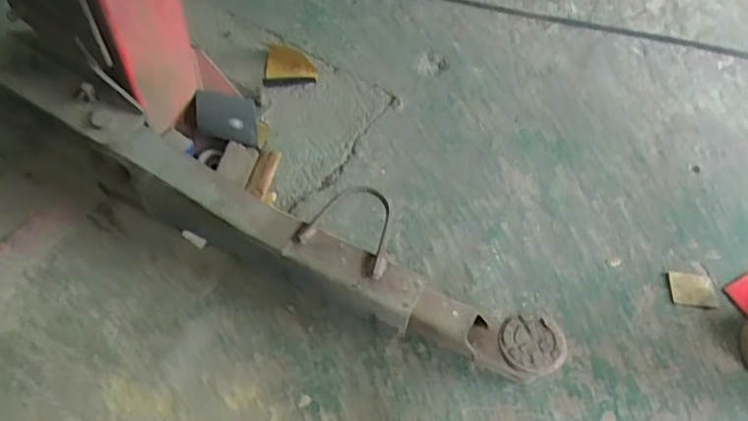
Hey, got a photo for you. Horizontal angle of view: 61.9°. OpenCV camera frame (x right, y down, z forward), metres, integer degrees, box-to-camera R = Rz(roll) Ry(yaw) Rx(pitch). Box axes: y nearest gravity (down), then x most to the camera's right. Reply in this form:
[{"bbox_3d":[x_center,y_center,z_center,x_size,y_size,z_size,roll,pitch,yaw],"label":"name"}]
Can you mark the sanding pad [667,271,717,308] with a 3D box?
[{"bbox_3d":[0.684,0.168,1.341,0.098,0.007,0.081,4,58,1],"label":"sanding pad"}]

